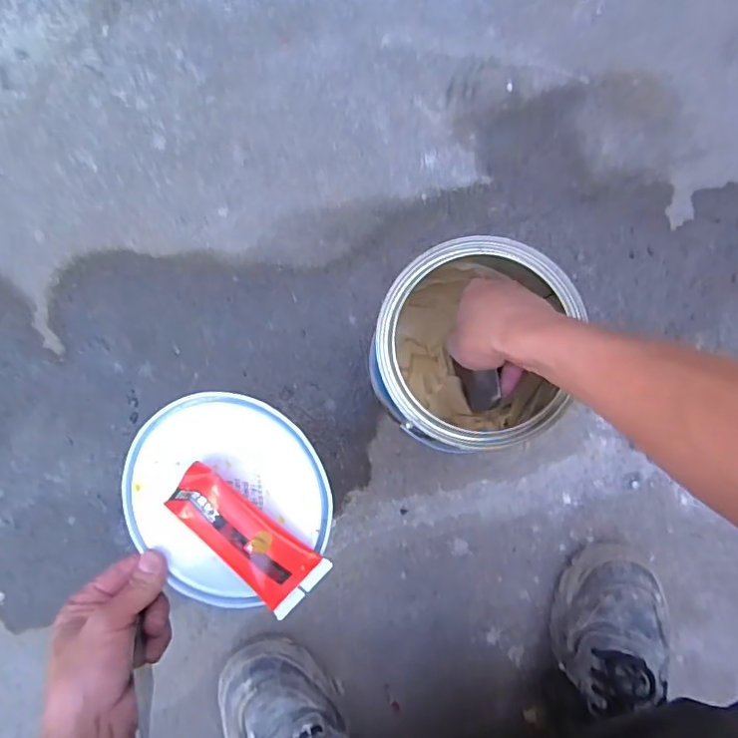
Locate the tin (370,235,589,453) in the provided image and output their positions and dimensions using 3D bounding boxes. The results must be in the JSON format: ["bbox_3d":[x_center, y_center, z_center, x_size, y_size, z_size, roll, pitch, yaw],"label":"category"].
[{"bbox_3d":[0.079,-0.019,0.487,0.147,0.143,0.154,6,87,-2],"label":"tin"}]

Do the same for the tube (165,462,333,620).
[{"bbox_3d":[-0.086,0.117,0.380,0.112,0.014,0.052,39,103,-3],"label":"tube"}]

